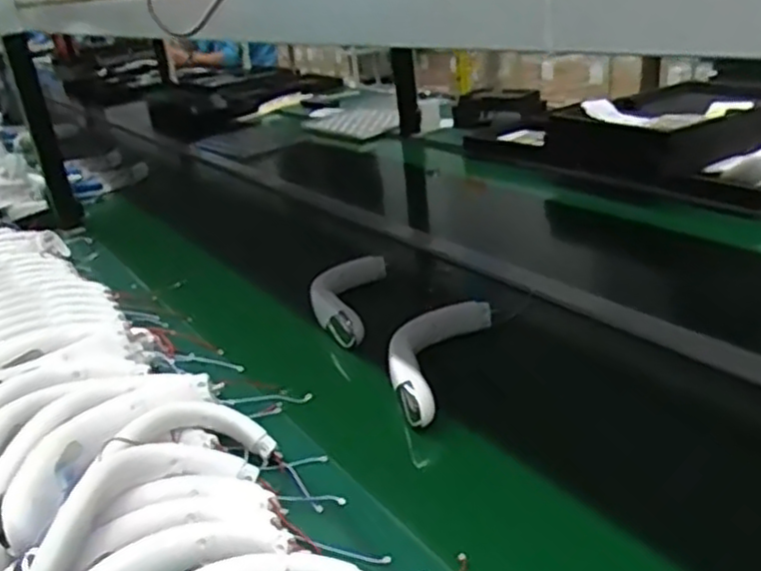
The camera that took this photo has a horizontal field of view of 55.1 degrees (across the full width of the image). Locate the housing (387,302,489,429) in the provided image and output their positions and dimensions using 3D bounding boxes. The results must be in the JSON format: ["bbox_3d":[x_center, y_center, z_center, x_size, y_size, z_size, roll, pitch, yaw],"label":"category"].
[{"bbox_3d":[0.056,0.082,0.852,0.080,0.052,0.232,4,26,24],"label":"housing"}]

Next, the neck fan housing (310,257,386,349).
[{"bbox_3d":[-0.056,0.018,1.035,0.082,0.057,0.229,-2,24,12],"label":"neck fan housing"}]

